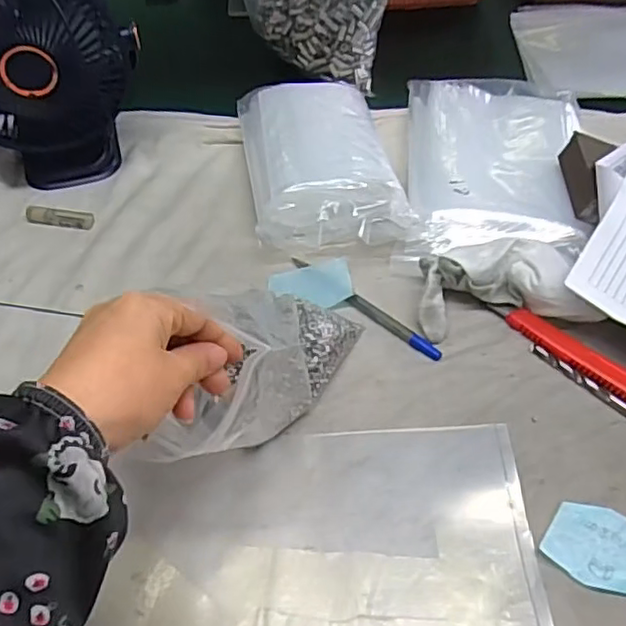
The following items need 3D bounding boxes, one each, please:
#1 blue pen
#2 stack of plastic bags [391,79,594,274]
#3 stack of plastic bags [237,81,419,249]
[{"bbox_3d":[0.037,-0.006,0.463,0.141,0.007,0.009,34,58,29],"label":"blue pen"},{"bbox_3d":[0.154,-0.130,0.537,0.147,0.026,0.240,5,48,8],"label":"stack of plastic bags"},{"bbox_3d":[0.005,-0.133,0.538,0.125,0.050,0.204,-8,49,-4],"label":"stack of plastic bags"}]

